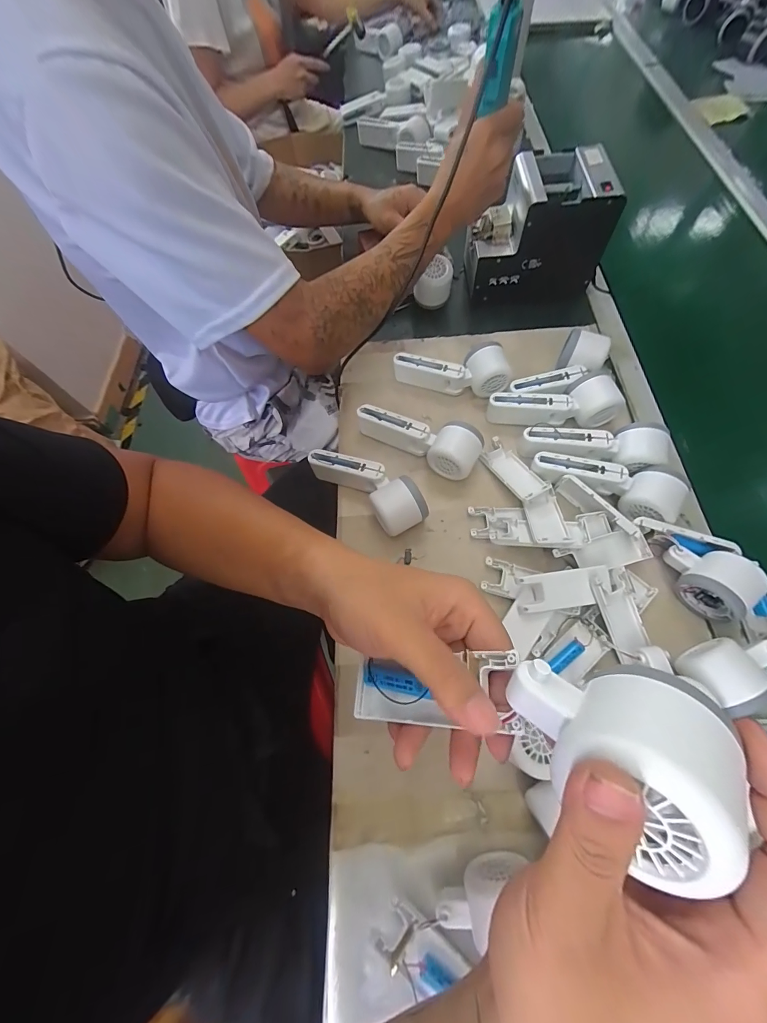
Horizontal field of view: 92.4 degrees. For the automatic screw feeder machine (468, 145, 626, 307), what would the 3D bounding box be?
[{"bbox_3d":[0.227,-0.429,0.564,0.178,0.147,0.128,-2,66,2],"label":"automatic screw feeder machine"}]

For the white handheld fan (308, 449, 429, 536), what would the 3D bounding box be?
[{"bbox_3d":[-0.020,-0.036,0.460,0.165,0.050,0.064,41,74,18],"label":"white handheld fan"}]

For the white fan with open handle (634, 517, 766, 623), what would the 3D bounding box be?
[{"bbox_3d":[0.340,0.055,0.399,0.069,0.053,0.129,-20,67,-6],"label":"white fan with open handle"}]

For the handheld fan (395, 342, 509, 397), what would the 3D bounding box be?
[{"bbox_3d":[0.096,-0.203,0.520,0.157,0.058,0.051,12,67,8],"label":"handheld fan"}]

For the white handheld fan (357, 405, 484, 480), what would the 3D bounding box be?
[{"bbox_3d":[0.041,-0.095,0.480,0.170,0.056,0.058,21,69,12],"label":"white handheld fan"}]

